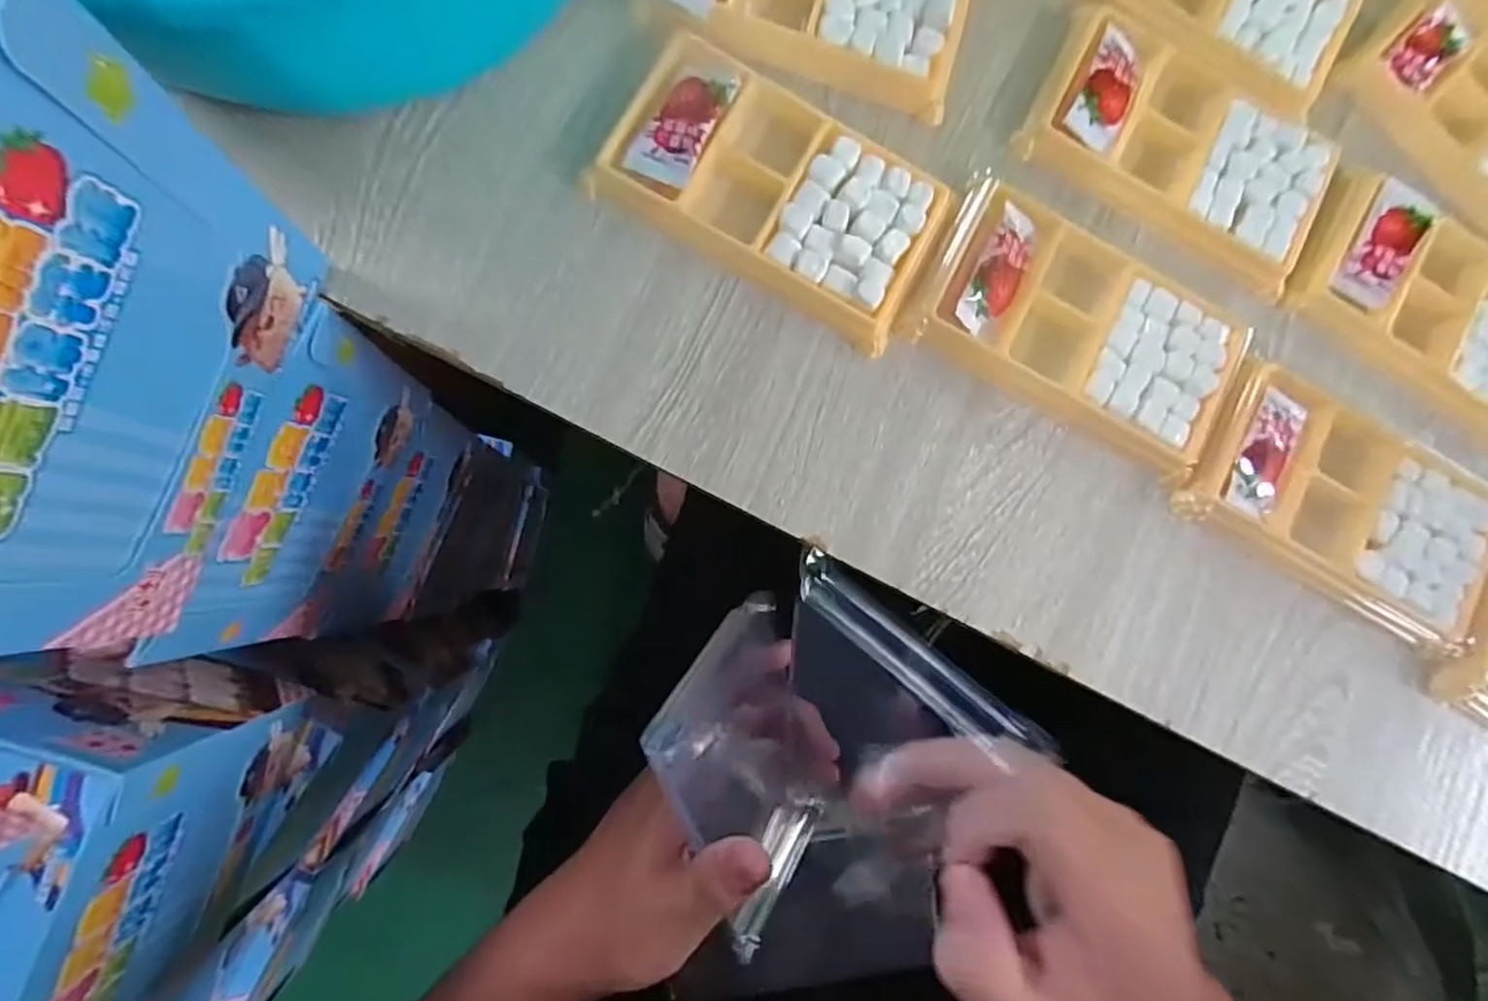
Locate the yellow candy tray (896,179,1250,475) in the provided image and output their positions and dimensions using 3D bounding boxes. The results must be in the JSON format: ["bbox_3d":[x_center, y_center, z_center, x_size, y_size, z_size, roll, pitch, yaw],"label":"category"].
[{"bbox_3d":[0.140,-0.074,0.276,0.134,0.012,0.080,28,82,-4],"label":"yellow candy tray"}]

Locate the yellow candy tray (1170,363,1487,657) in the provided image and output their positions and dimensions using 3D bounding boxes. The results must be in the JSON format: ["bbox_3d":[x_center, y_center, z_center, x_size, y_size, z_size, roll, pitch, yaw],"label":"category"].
[{"bbox_3d":[0.256,0.002,0.282,0.135,0.012,0.076,30,82,-4],"label":"yellow candy tray"}]

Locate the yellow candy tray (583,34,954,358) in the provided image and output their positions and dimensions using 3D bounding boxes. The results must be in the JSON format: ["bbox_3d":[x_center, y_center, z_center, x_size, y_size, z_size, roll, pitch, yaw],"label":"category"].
[{"bbox_3d":[0.014,-0.123,0.266,0.128,0.013,0.074,28,82,-4],"label":"yellow candy tray"}]

